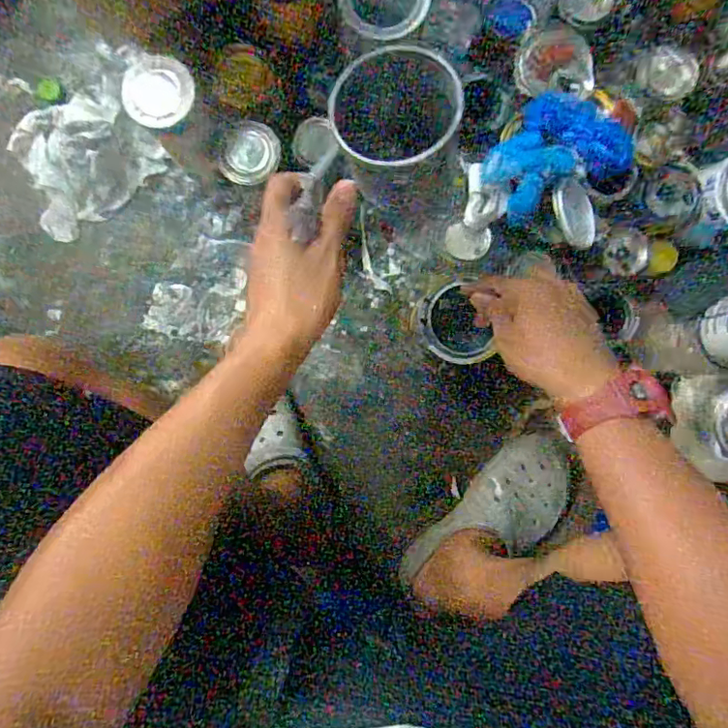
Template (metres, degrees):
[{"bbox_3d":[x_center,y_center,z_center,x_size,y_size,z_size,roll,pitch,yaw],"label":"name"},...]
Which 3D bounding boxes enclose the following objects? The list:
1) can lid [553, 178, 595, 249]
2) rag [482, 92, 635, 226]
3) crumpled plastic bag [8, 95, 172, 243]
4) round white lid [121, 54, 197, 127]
[{"bbox_3d":[0.267,-0.188,0.673,0.070,0.008,0.084,-18,94,-32],"label":"can lid"},{"bbox_3d":[0.233,-0.264,0.667,0.182,0.040,0.130,-28,90,1],"label":"rag"},{"bbox_3d":[-0.387,-0.279,0.720,0.190,0.064,0.145,-38,90,1],"label":"crumpled plastic bag"},{"bbox_3d":[-0.214,-0.283,0.562,0.071,0.006,0.063,-42,107,1],"label":"round white lid"}]

